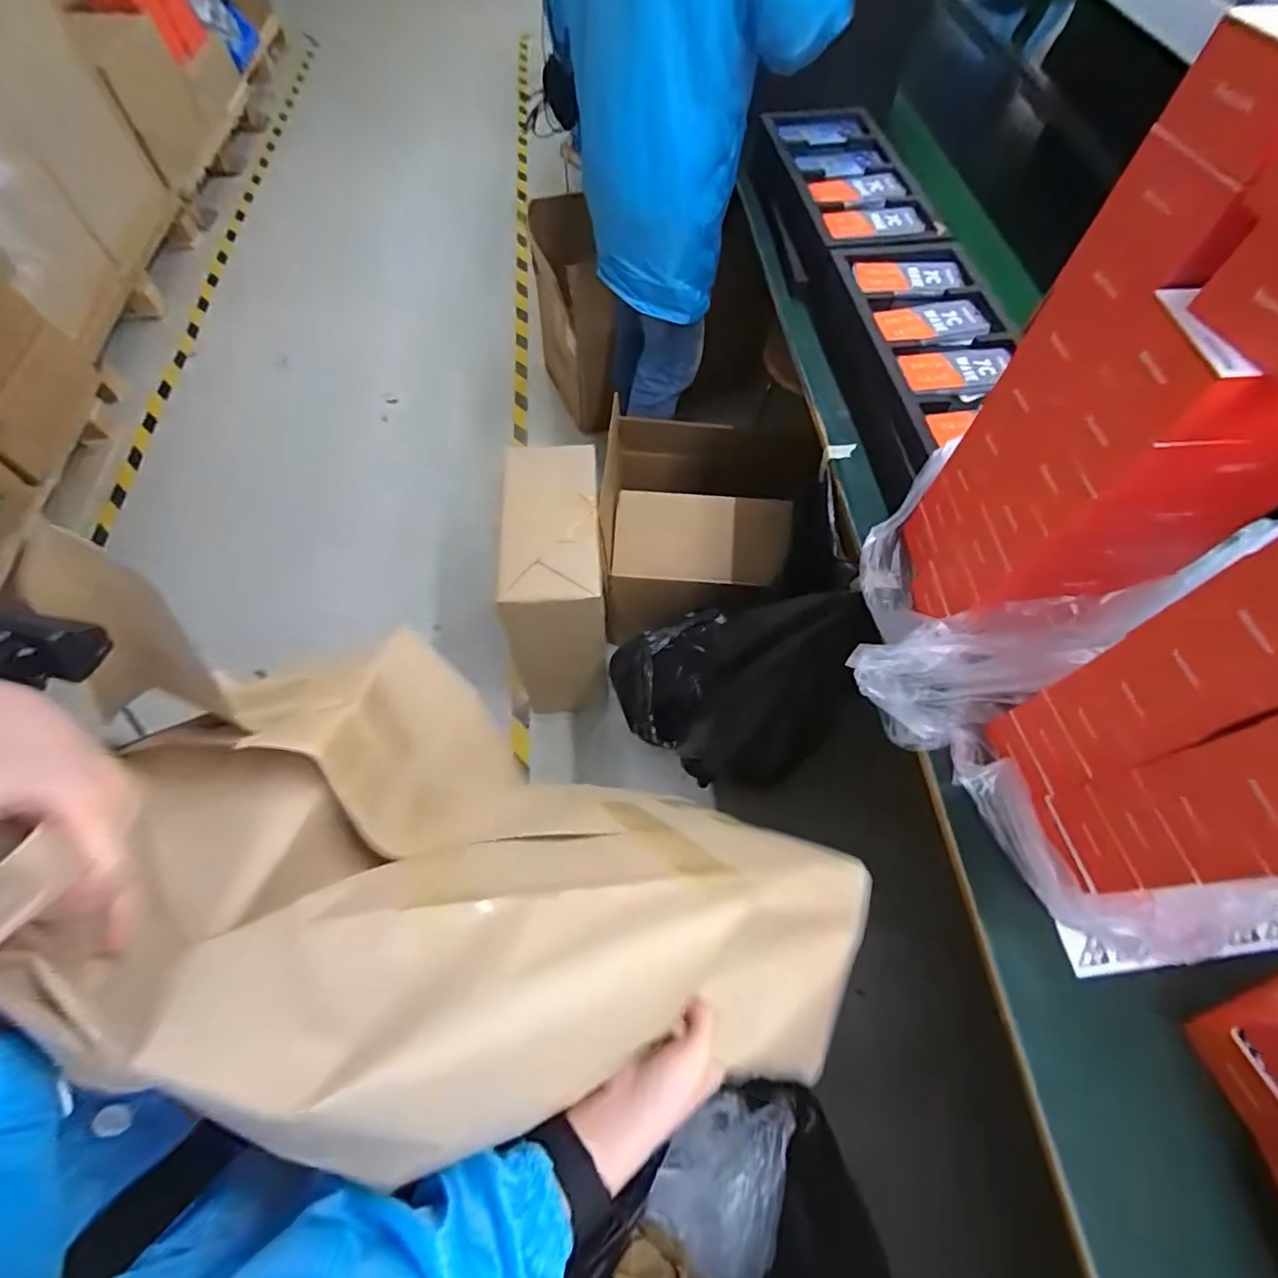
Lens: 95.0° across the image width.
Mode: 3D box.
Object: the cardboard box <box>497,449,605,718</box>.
[{"bbox_3d":[-0.170,-0.106,1.261,0.196,0.420,0.368,-1,63,-1],"label":"cardboard box"}]

